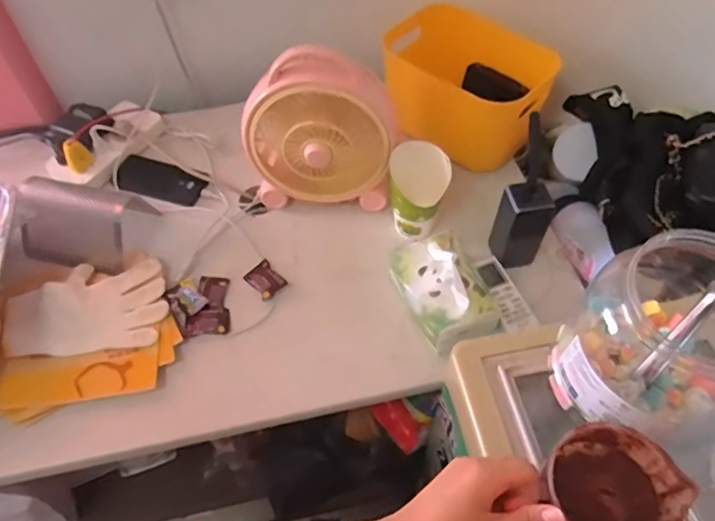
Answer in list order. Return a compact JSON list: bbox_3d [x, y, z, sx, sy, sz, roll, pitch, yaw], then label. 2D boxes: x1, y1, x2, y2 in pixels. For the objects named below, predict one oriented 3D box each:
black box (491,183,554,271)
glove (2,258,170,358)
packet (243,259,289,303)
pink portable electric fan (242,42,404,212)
[{"bbox_3d":[0.217,-0.042,0.742,0.057,0.135,0.053,-14,56,-7],"label":"black box"},{"bbox_3d":[-0.348,0.059,0.738,0.183,0.045,0.133,-7,55,-2],"label":"glove"},{"bbox_3d":[-0.129,0.025,0.775,0.041,0.013,0.052,-38,62,-22],"label":"packet"},{"bbox_3d":[-0.048,-0.180,0.781,0.198,0.230,0.119,9,56,9],"label":"pink portable electric fan"}]

